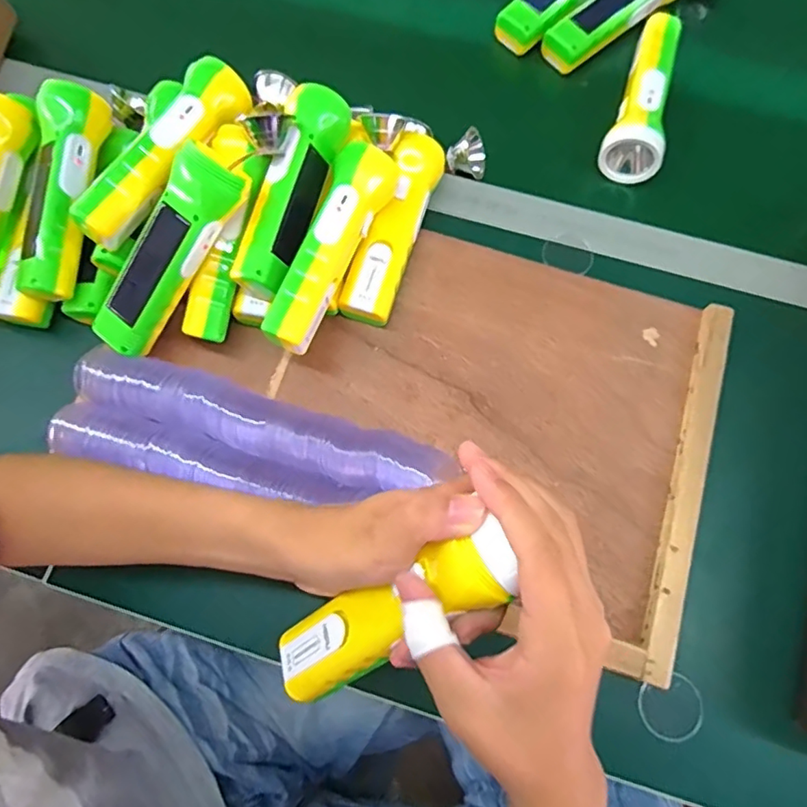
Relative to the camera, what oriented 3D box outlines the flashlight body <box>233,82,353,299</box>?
[{"bbox_3d":[-0.087,-0.163,0.428,0.049,0.055,0.167,16,74,5],"label":"flashlight body"}]

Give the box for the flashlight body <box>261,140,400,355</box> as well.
[{"bbox_3d":[-0.059,-0.118,0.421,0.046,0.048,0.170,25,75,8],"label":"flashlight body"}]

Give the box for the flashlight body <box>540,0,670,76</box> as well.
[{"bbox_3d":[0.217,-0.398,0.554,0.178,0.037,0.047,-38,77,-10],"label":"flashlight body"}]

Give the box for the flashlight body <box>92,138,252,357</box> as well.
[{"bbox_3d":[-0.174,-0.110,0.410,0.048,0.039,0.162,41,105,12],"label":"flashlight body"}]

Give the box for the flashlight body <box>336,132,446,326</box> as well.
[{"bbox_3d":[-0.008,-0.144,0.465,0.040,0.043,0.167,19,74,6],"label":"flashlight body"}]

